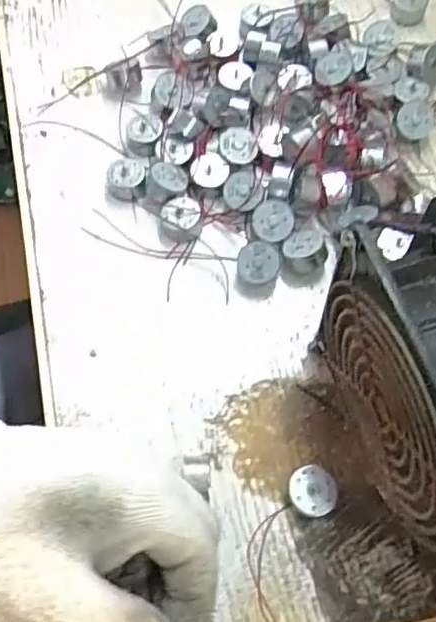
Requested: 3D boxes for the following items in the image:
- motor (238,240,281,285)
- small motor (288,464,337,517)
[{"bbox_3d":[0.024,-0.027,0.342,0.024,0.014,0.023,0,97,4],"label":"motor"},{"bbox_3d":[0.046,0.089,0.293,0.022,0.015,0.023,-8,65,-1],"label":"small motor"}]

